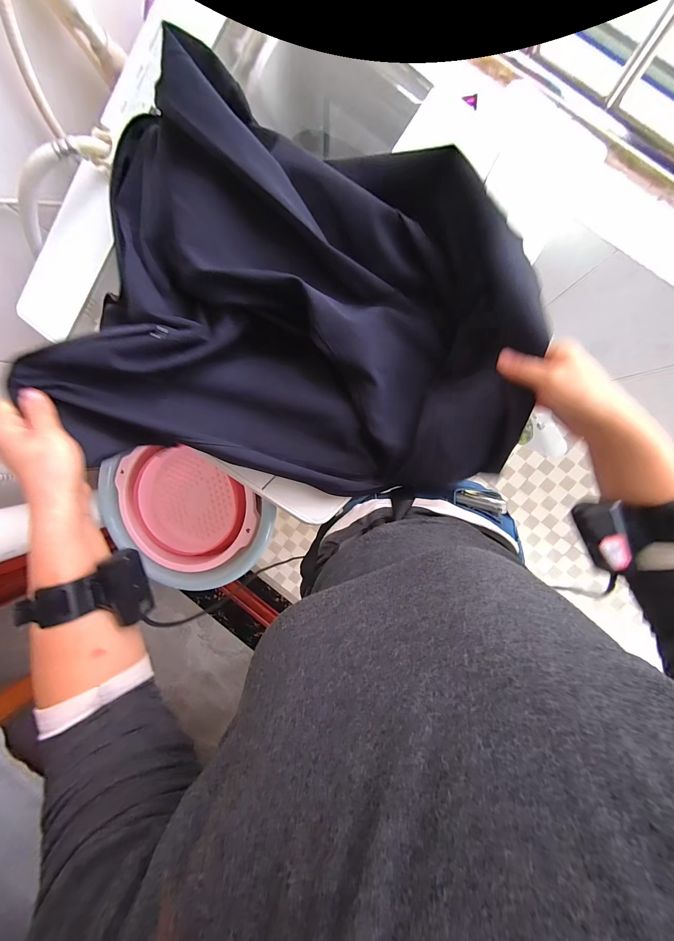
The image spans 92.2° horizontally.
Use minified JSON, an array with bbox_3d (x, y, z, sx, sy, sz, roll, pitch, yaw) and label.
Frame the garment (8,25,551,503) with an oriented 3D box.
[{"bbox_3d":[-0.022,-0.159,0.353,0.451,0.153,0.361,13,98,6],"label":"garment"}]

